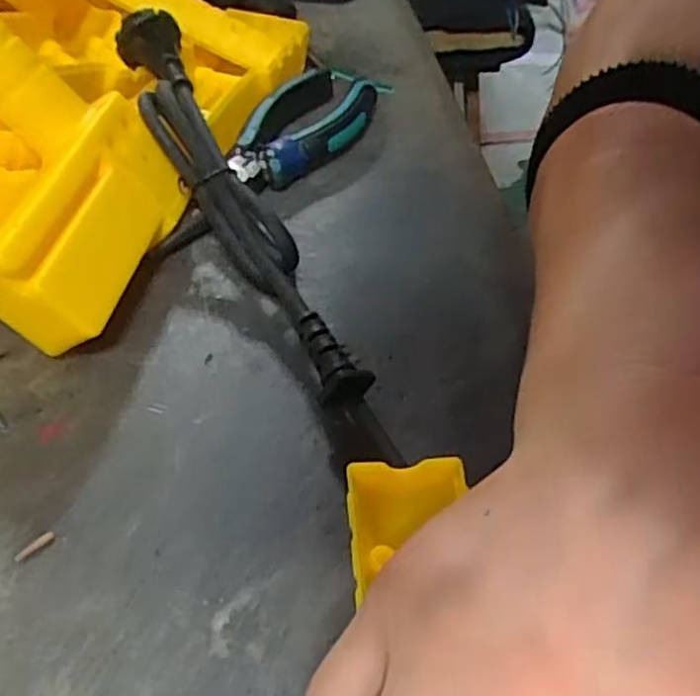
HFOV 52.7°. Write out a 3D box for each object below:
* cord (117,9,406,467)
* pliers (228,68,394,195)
[{"bbox_3d":[-0.051,-0.062,0.297,0.036,0.056,0.245,-19,52,-20],"label":"cord"},{"bbox_3d":[-0.019,-0.118,0.369,0.046,0.022,0.123,26,51,19],"label":"pliers"}]

